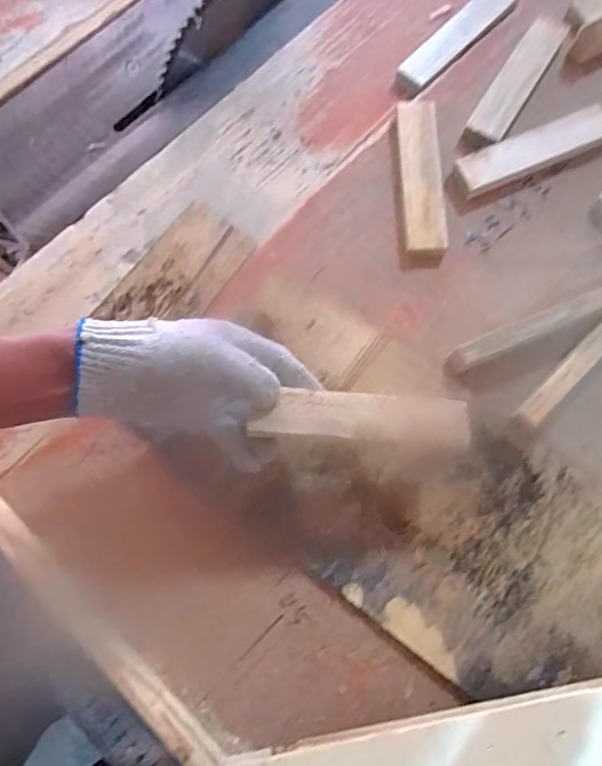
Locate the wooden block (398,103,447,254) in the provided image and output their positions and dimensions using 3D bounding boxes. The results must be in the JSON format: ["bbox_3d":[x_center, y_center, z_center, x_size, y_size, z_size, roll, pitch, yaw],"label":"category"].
[{"bbox_3d":[0.114,-0.195,0.503,0.038,0.018,0.158,-1,77,0],"label":"wooden block"}]

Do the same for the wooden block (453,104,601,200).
[{"bbox_3d":[0.221,-0.222,0.504,0.156,0.022,0.035,-23,78,-5],"label":"wooden block"}]

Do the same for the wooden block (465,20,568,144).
[{"bbox_3d":[0.215,-0.302,0.525,0.036,0.018,0.156,32,79,8],"label":"wooden block"}]

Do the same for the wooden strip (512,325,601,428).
[{"bbox_3d":[0.239,-0.022,0.449,0.156,0.023,0.019,-44,80,-9],"label":"wooden strip"}]

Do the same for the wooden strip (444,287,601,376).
[{"bbox_3d":[0.205,-0.048,0.465,0.168,0.038,0.019,-23,77,-5],"label":"wooden strip"}]

